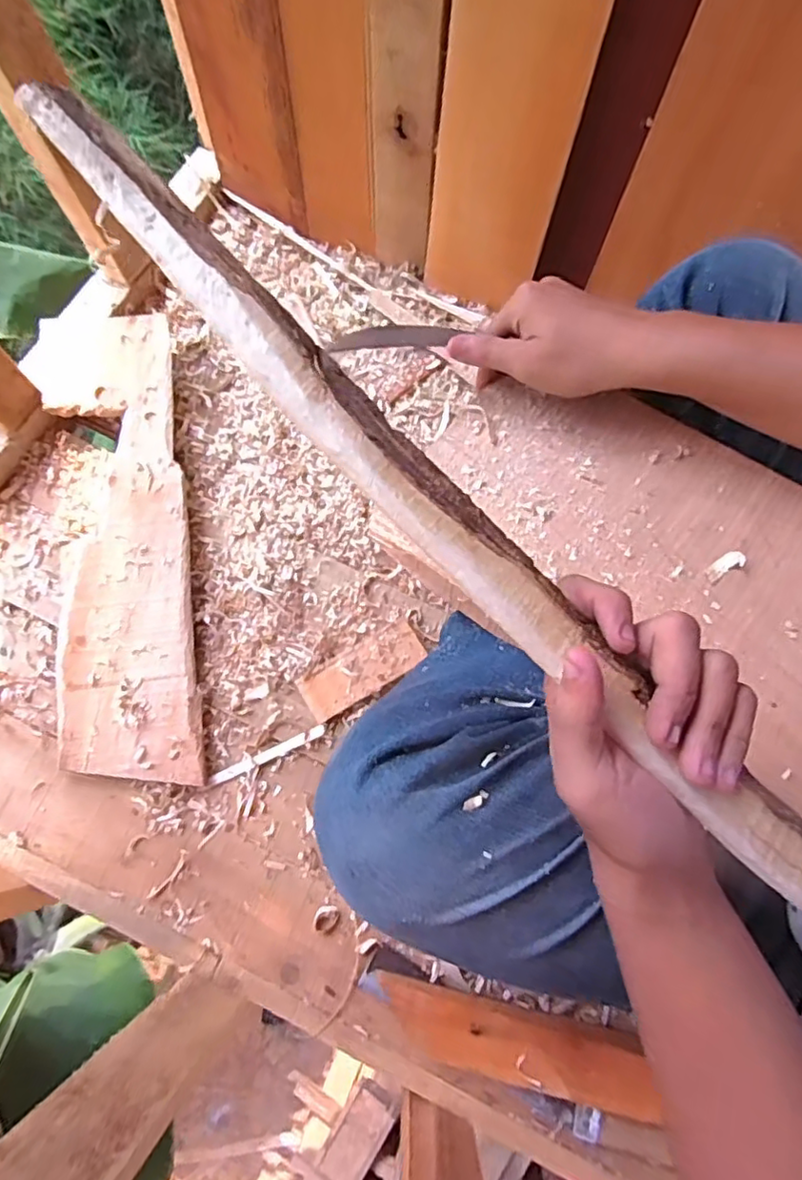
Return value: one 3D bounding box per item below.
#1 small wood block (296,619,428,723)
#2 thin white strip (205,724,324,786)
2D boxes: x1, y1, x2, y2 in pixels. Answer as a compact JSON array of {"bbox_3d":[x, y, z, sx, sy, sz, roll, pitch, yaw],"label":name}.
[{"bbox_3d":[-0.034,0.074,0.572,0.115,0.009,0.044,-31,76,-8],"label":"small wood block"},{"bbox_3d":[-0.118,0.147,0.551,0.107,0.004,0.010,-24,75,-7],"label":"thin white strip"}]

